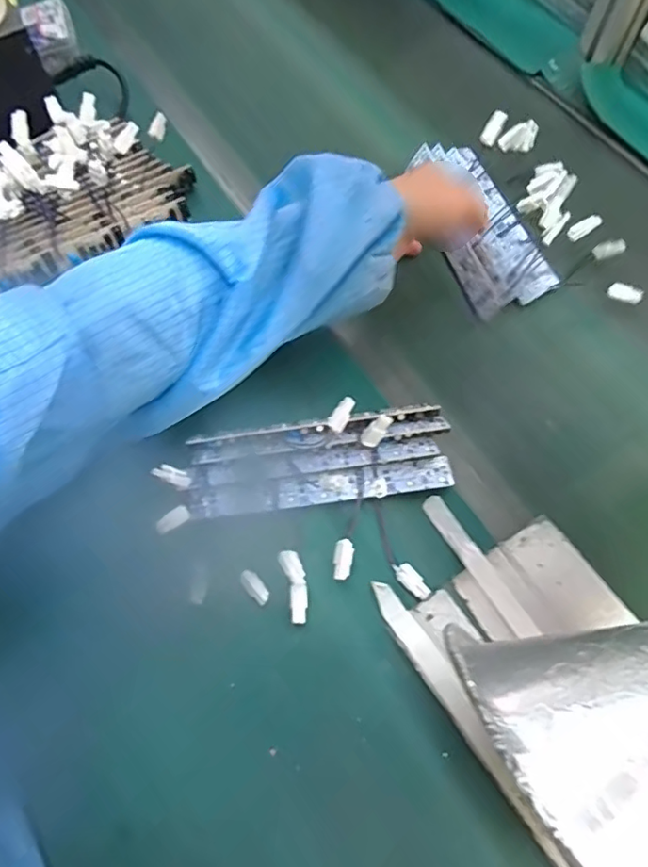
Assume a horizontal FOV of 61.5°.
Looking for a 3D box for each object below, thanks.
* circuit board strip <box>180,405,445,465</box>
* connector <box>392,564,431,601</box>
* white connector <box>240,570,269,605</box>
[{"bbox_3d":[-0.003,0.001,0.412,0.188,0.009,0.022,-7,65,-4],"label":"circuit board strip"},{"bbox_3d":[0.060,0.101,0.376,0.013,0.009,0.029,-41,72,-18],"label":"connector"},{"bbox_3d":[-0.048,0.105,0.373,0.012,0.007,0.026,-36,92,-16],"label":"white connector"}]

